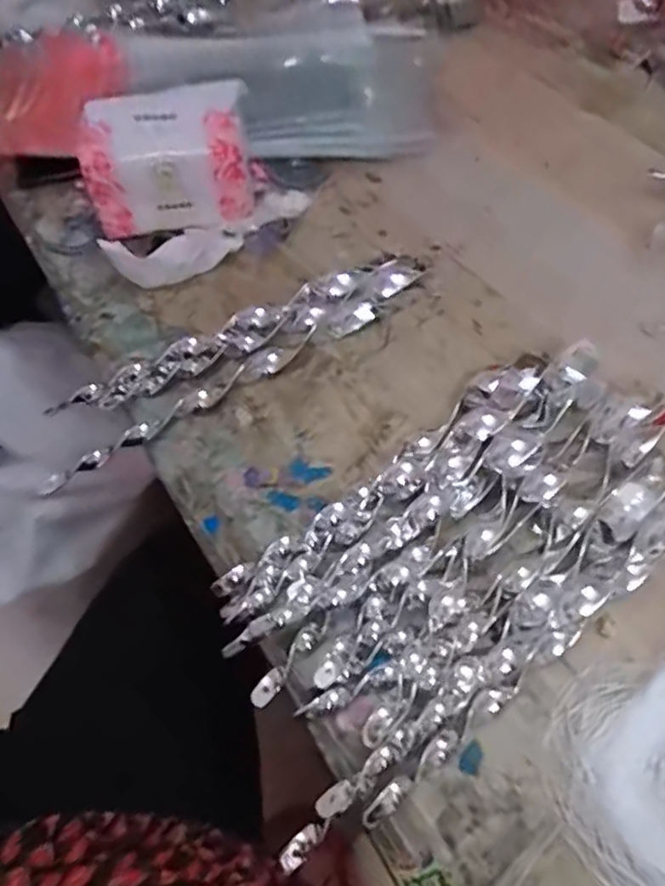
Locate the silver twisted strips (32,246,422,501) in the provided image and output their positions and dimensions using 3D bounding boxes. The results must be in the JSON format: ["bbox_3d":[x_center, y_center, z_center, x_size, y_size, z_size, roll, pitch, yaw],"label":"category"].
[{"bbox_3d":[-0.056,-0.084,0.470,0.335,0.033,0.051,-30,60,-16],"label":"silver twisted strips"}]

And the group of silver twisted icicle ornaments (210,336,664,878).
[{"bbox_3d":[0.088,0.055,0.374,0.330,0.044,0.163,-33,61,-18],"label":"group of silver twisted icicle ornaments"}]

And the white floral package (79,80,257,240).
[{"bbox_3d":[-0.141,-0.244,0.529,0.133,0.082,0.080,-9,57,-4],"label":"white floral package"}]

